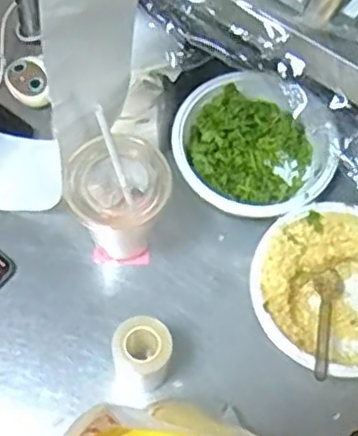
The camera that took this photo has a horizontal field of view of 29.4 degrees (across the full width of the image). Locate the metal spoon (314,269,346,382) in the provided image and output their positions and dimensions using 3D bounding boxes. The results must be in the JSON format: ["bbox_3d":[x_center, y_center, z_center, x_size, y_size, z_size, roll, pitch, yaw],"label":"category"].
[{"bbox_3d":[0.139,0.100,0.646,0.029,0.026,0.125,15,40,5],"label":"metal spoon"}]

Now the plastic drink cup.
[{"bbox_3d":[-0.061,-0.015,0.660,0.082,0.124,0.086,1,64,-2],"label":"plastic drink cup"}]

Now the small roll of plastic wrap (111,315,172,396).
[{"bbox_3d":[-0.033,0.126,0.621,0.050,0.085,0.050,1,64,-2],"label":"small roll of plastic wrap"}]

